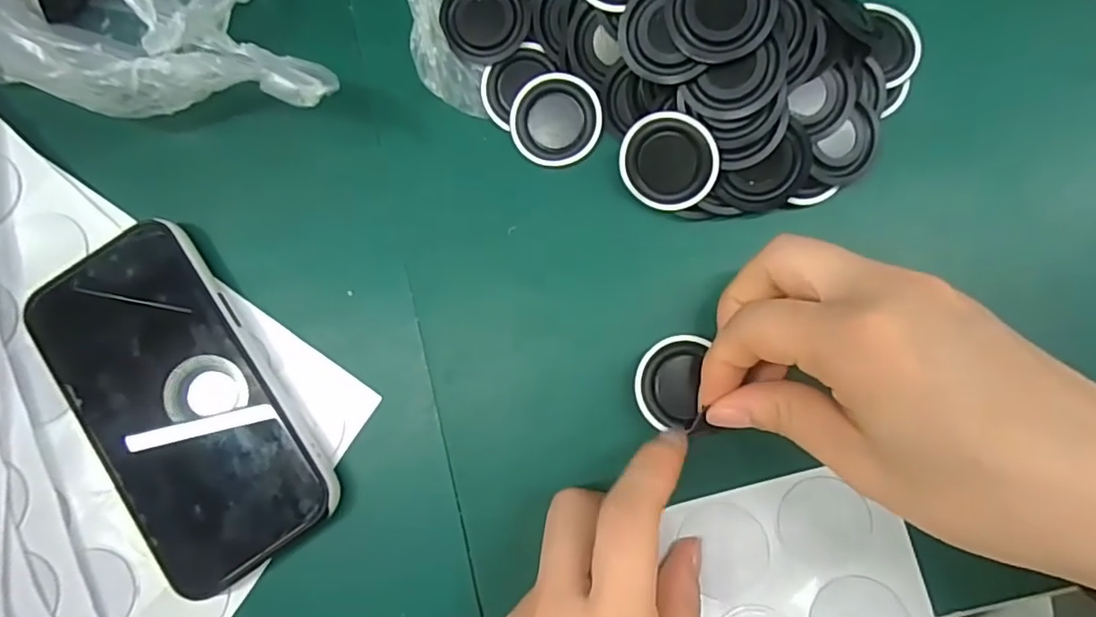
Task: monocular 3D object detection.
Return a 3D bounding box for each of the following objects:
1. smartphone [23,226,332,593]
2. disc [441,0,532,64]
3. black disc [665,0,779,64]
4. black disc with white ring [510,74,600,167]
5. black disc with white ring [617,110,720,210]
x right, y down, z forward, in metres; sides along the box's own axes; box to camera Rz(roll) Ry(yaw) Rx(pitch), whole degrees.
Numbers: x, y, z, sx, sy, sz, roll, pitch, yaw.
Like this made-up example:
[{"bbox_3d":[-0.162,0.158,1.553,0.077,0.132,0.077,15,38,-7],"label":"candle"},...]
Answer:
[{"bbox_3d":[-0.153,0.039,0.256,0.075,0.015,0.147,-33,82,0],"label":"smartphone"},{"bbox_3d":[-0.027,-0.126,0.263,0.036,0.005,0.036,-1,83,5],"label":"disc"},{"bbox_3d":[0.063,-0.109,0.224,0.038,0.007,0.035,-1,83,5],"label":"black disc"},{"bbox_3d":[0.003,-0.081,0.262,0.038,0.004,0.037,-1,83,5],"label":"black disc with white ring"},{"bbox_3d":[0.048,-0.058,0.245,0.037,0.004,0.038,8,115,18],"label":"black disc with white ring"}]

